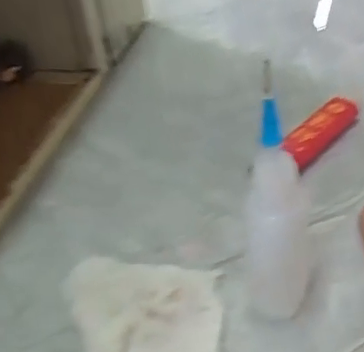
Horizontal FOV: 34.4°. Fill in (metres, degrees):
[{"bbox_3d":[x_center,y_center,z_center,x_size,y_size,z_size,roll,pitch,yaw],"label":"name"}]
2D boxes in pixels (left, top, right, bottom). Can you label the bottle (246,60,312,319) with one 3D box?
[{"bbox_3d":[0.035,0.007,0.212,0.023,0.095,0.031,1,38,11],"label":"bottle"}]

